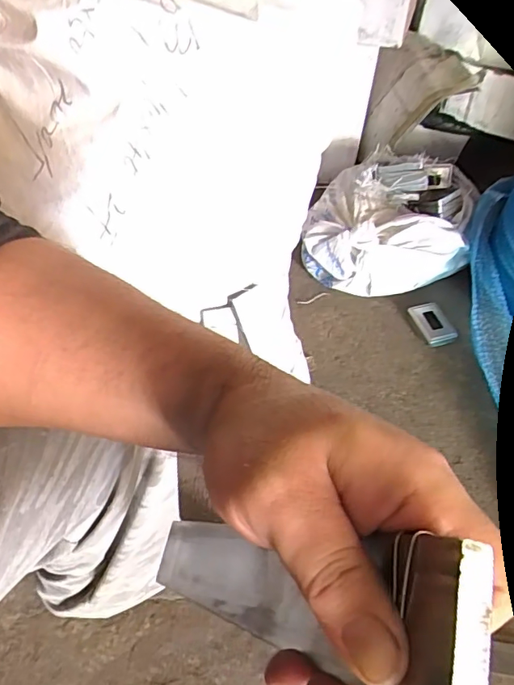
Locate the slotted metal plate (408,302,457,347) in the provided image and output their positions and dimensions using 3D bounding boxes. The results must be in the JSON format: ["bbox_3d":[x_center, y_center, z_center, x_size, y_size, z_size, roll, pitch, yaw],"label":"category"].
[{"bbox_3d":[0.365,-0.041,1.057,0.073,0.014,0.097,-18,62,-12],"label":"slotted metal plate"}]

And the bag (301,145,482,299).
[{"bbox_3d":[0.304,-0.270,1.139,0.332,0.174,0.334,11,51,8],"label":"bag"}]

